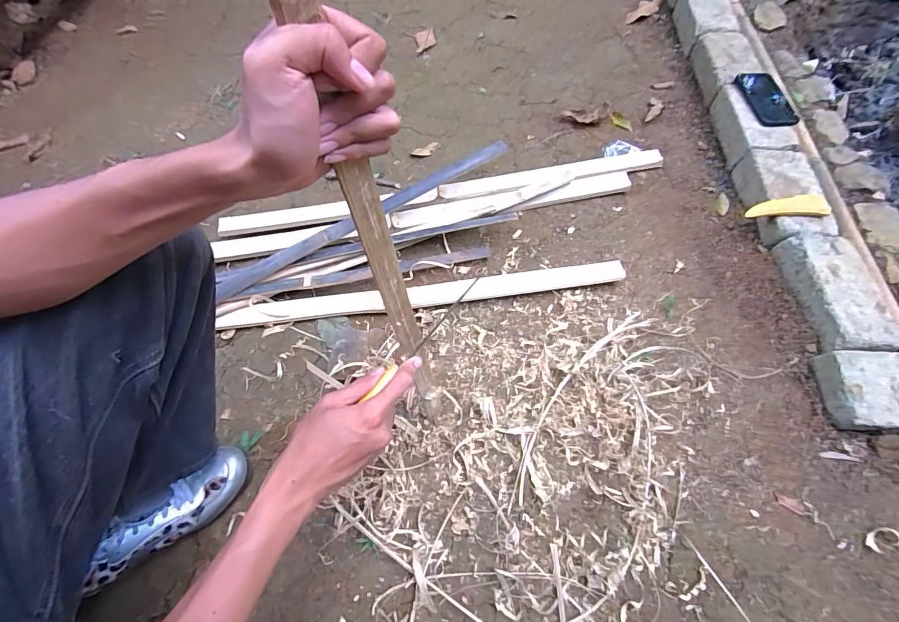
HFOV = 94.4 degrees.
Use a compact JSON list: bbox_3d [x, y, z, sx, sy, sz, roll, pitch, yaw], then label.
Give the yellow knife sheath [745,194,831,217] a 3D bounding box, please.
[{"bbox_3d":[0.595,-0.181,0.734,0.141,0.012,0.044,-8,63,-4],"label":"yellow knife sheath"}]

